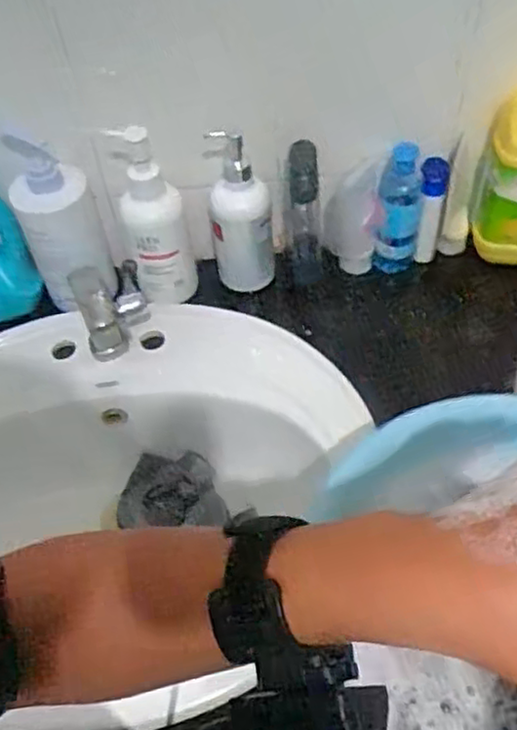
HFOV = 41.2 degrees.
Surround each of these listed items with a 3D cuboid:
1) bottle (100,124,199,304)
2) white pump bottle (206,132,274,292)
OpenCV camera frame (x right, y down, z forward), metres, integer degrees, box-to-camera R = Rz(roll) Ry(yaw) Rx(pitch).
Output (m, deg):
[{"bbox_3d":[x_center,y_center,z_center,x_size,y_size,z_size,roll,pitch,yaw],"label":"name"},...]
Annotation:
[{"bbox_3d":[-0.116,-0.161,0.763,0.067,0.207,0.083,-13,53,-5],"label":"bottle"},{"bbox_3d":[-0.022,-0.171,0.779,0.067,0.182,0.057,-10,53,-3],"label":"white pump bottle"}]

